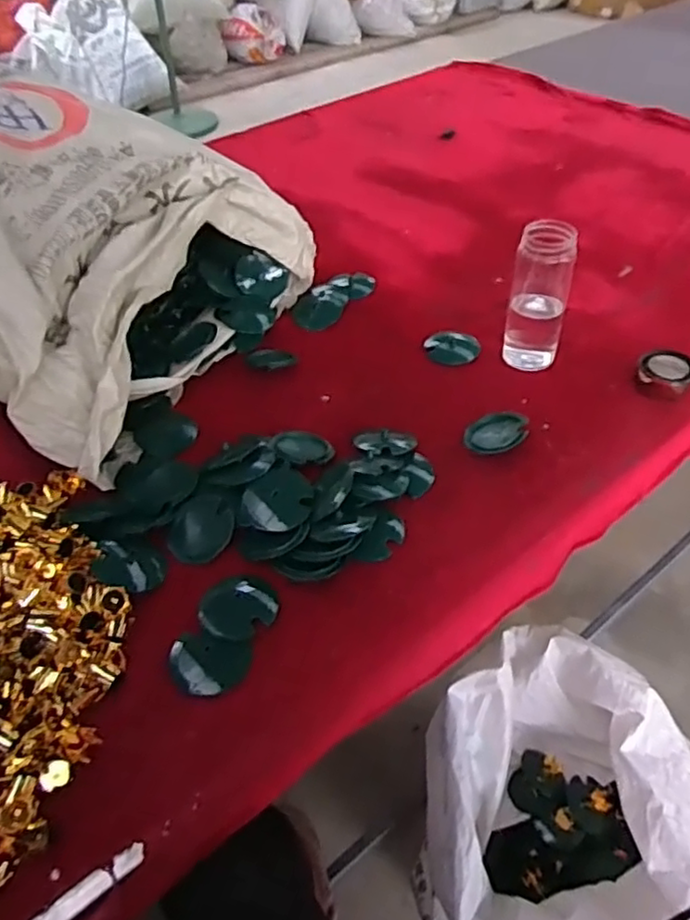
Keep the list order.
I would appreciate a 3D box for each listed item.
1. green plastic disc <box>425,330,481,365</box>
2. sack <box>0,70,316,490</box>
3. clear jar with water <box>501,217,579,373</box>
[{"bbox_3d":[0.152,-0.162,0.916,0.071,0.009,0.077,-1,47,1],"label":"green plastic disc"},{"bbox_3d":[-0.449,-0.317,0.884,0.673,0.294,0.471,21,51,21],"label":"sack"},{"bbox_3d":[0.247,-0.203,0.817,0.073,0.190,0.060,11,48,13],"label":"clear jar with water"}]

